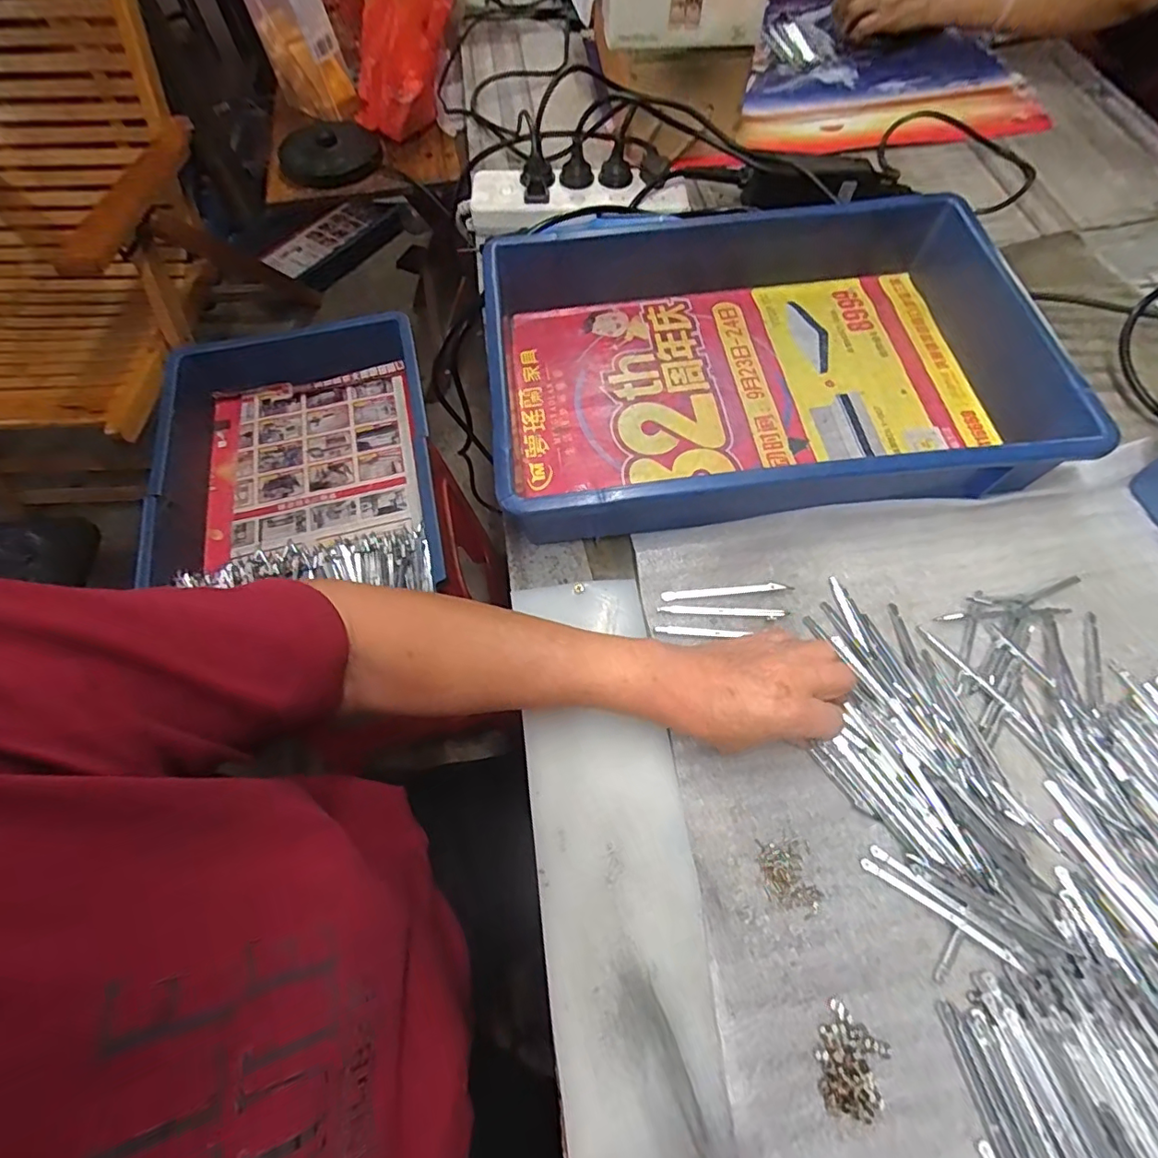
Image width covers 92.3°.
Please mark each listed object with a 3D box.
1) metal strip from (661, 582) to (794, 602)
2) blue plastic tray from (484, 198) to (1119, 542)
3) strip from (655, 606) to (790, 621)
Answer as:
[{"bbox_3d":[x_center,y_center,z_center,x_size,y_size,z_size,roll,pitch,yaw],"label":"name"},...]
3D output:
[{"bbox_3d":[0.111,0.009,0.418,0.098,0.004,0.007,-5,64,-1],"label":"metal strip"},{"bbox_3d":[0.149,-0.184,0.471,0.428,0.076,0.291,-7,64,-2],"label":"blue plastic tray"},{"bbox_3d":[0.106,0.025,0.413,0.093,0.005,0.008,3,64,3],"label":"strip"}]

